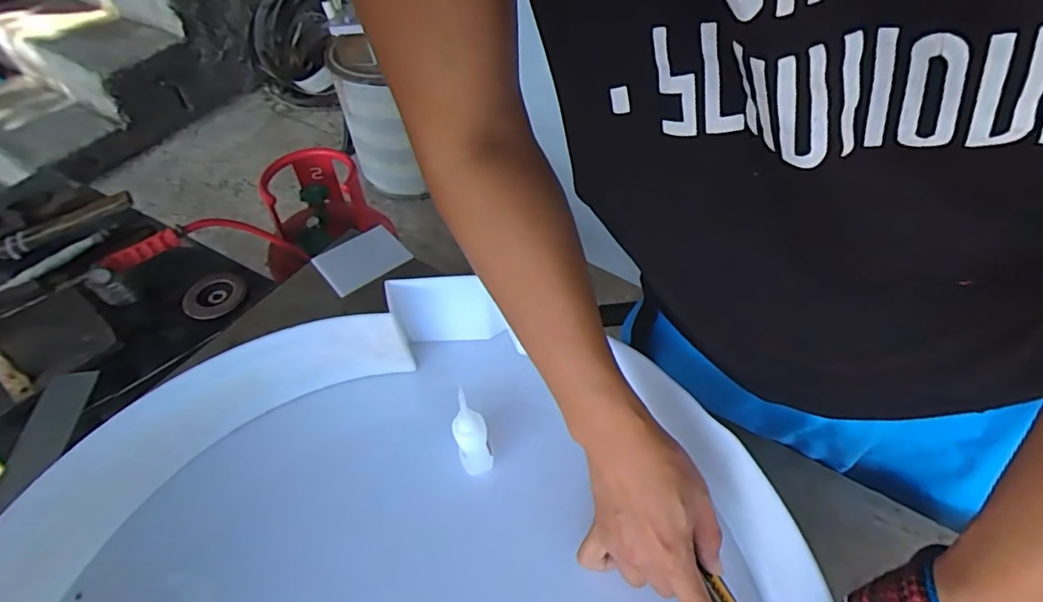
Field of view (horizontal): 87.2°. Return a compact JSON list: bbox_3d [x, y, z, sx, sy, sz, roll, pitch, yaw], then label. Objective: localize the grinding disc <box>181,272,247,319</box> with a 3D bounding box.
[{"bbox_3d":[-0.500,-0.010,0.896,0.101,0.011,0.124,-26,47,-38],"label":"grinding disc"}]

